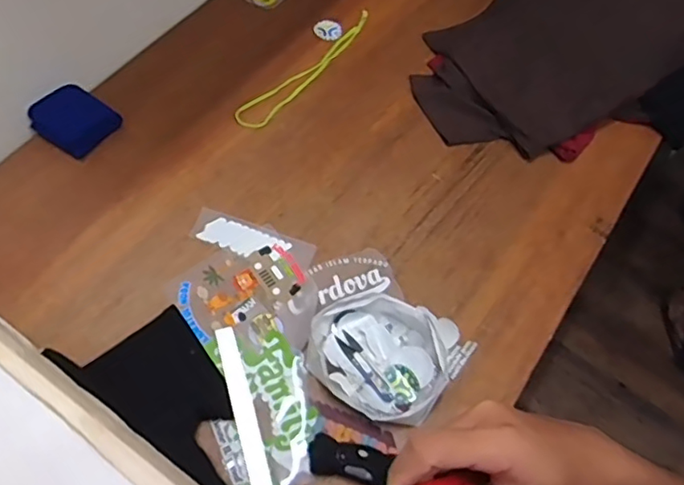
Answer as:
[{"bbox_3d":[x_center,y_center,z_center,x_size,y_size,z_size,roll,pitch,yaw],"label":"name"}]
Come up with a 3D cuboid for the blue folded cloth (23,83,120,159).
[{"bbox_3d":[-0.460,-0.214,0.989,0.120,0.032,0.105,32,65,12],"label":"blue folded cloth"}]

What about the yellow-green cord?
[{"bbox_3d":[-0.058,-0.330,1.104,0.056,0.016,0.368,38,68,17],"label":"yellow-green cord"}]

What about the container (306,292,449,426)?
[{"bbox_3d":[0.053,0.159,0.822,0.199,0.042,0.164,33,66,13],"label":"container"}]

